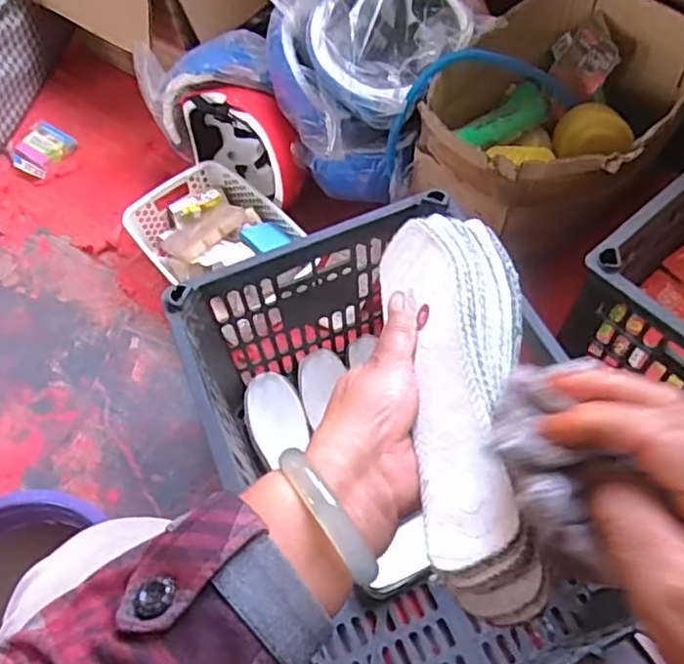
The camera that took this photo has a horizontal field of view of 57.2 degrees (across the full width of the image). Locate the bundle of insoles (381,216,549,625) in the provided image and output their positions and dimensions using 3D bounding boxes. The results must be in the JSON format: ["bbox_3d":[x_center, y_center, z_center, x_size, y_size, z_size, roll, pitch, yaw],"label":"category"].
[{"bbox_3d":[0.064,0.020,0.332,0.069,0.053,0.232,-2,53,3],"label":"bundle of insoles"}]

